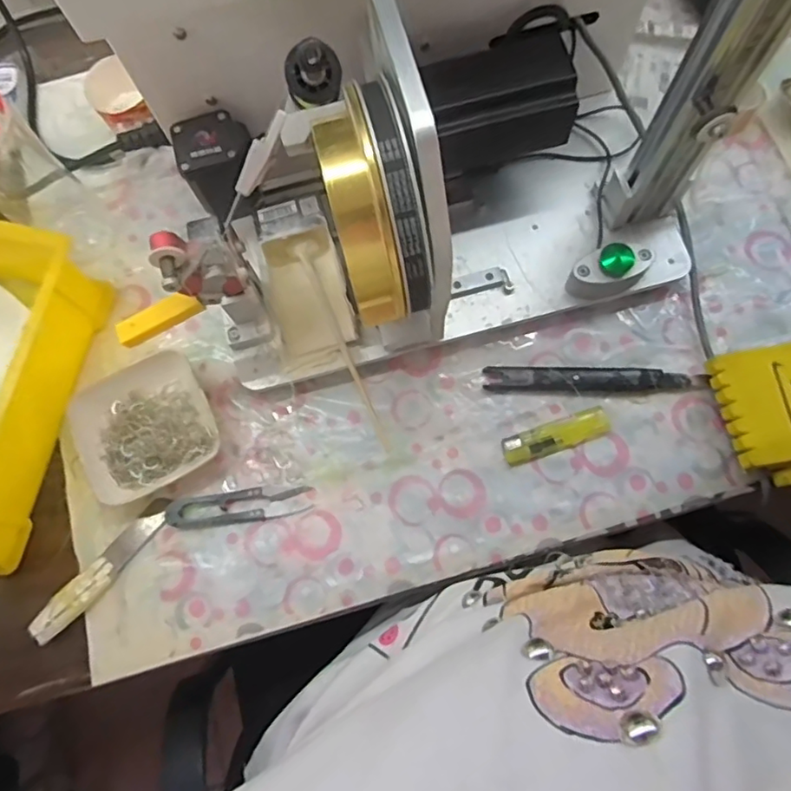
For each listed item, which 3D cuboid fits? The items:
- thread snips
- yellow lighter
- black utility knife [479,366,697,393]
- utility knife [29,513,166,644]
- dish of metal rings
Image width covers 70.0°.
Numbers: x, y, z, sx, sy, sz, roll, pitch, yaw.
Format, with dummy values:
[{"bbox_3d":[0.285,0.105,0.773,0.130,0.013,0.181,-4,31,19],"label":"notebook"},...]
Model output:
[{"bbox_3d":[-0.114,0.081,0.409,0.102,0.009,0.023,-7,75,0],"label":"thread snips"},{"bbox_3d":[0.118,0.029,0.411,0.080,0.010,0.021,-19,75,-3],"label":"yellow lighter"},{"bbox_3d":[0.141,-0.011,0.419,0.145,0.013,0.018,2,75,3],"label":"black utility knife"},{"bbox_3d":[-0.208,0.125,0.398,0.023,0.016,0.107,42,80,12],"label":"utility knife"},{"bbox_3d":[-0.186,0.024,0.421,0.097,0.022,0.091,-26,76,-5],"label":"dish of metal rings"}]

